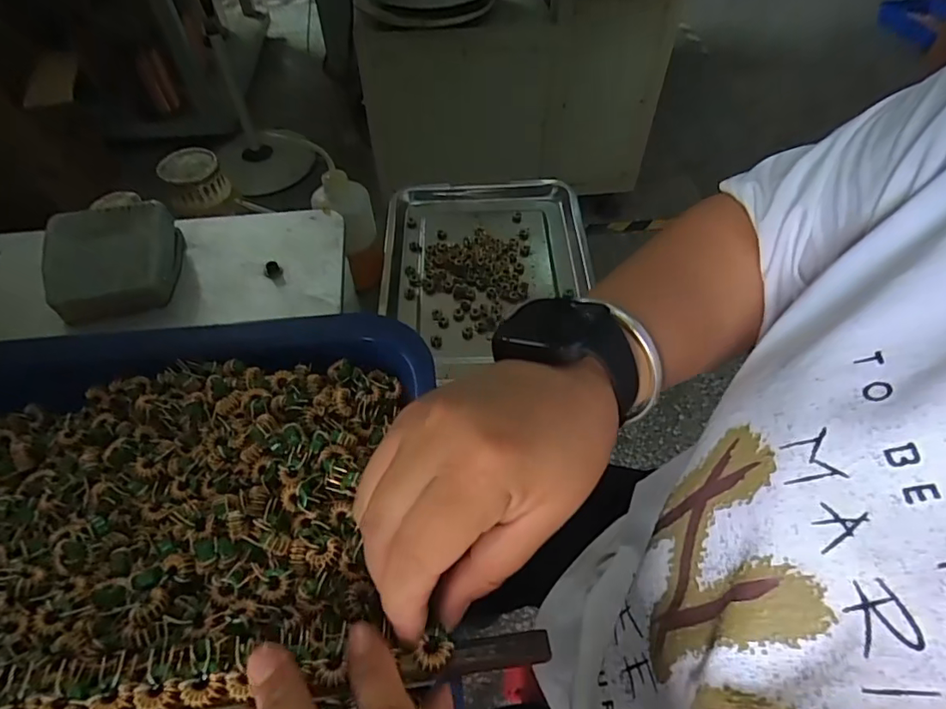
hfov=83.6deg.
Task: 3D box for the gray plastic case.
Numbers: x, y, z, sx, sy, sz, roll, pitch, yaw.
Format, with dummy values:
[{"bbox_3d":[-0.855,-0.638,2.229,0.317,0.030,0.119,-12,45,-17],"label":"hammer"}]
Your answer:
[{"bbox_3d":[-0.251,-0.068,0.371,0.072,0.034,0.080,-13,54,-9],"label":"gray plastic case"}]

